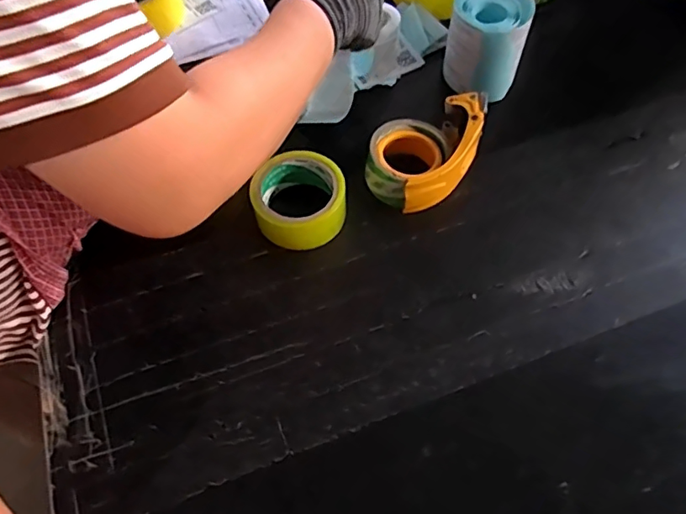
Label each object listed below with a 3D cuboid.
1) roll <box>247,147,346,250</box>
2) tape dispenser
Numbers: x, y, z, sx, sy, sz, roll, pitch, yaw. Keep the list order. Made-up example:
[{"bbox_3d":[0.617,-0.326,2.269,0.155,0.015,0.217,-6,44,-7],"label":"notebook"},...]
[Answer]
[{"bbox_3d":[-0.045,-0.060,0.561,0.095,0.047,0.098,-1,60,1],"label":"roll"},{"bbox_3d":[0.092,-0.119,0.585,0.090,0.058,0.151,32,66,18],"label":"tape dispenser"}]

